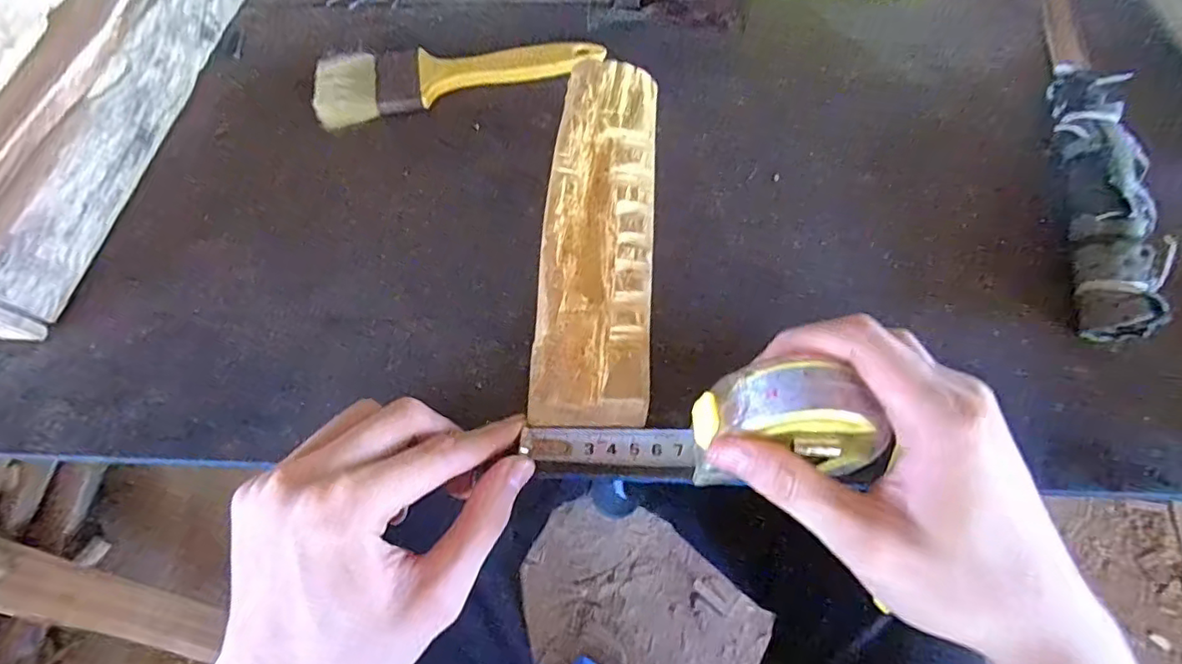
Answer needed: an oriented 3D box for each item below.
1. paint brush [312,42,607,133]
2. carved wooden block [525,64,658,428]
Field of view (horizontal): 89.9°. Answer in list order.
[{"bbox_3d":[-0.083,-0.167,0.372,0.175,0.009,0.049,-16,64,-5],"label":"paint brush"},{"bbox_3d":[0.006,-0.050,0.296,0.052,0.042,0.201,3,64,4],"label":"carved wooden block"}]

